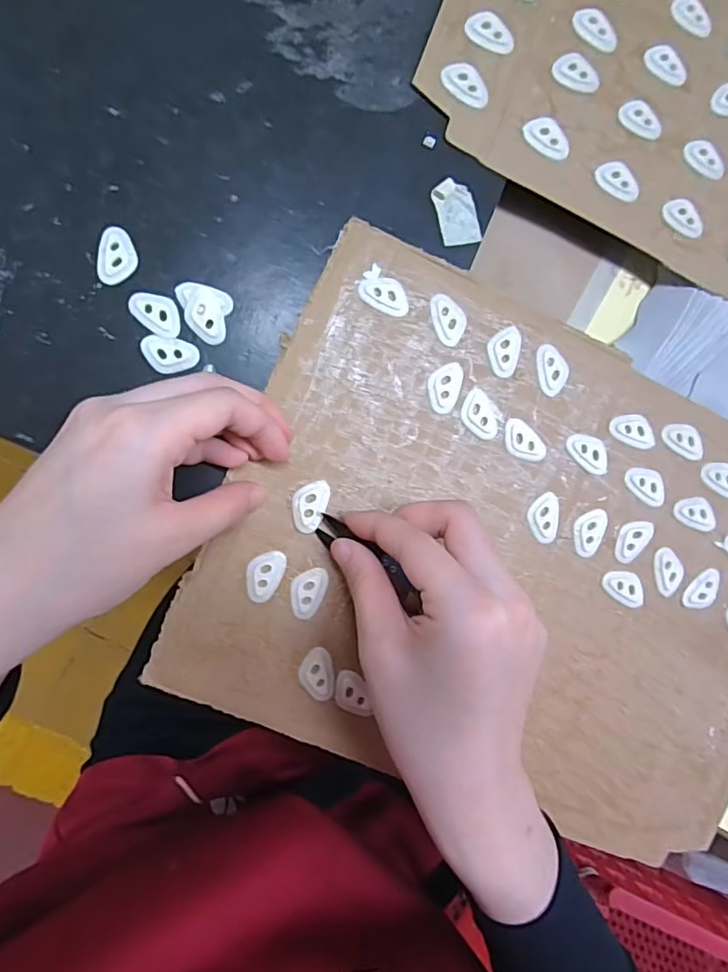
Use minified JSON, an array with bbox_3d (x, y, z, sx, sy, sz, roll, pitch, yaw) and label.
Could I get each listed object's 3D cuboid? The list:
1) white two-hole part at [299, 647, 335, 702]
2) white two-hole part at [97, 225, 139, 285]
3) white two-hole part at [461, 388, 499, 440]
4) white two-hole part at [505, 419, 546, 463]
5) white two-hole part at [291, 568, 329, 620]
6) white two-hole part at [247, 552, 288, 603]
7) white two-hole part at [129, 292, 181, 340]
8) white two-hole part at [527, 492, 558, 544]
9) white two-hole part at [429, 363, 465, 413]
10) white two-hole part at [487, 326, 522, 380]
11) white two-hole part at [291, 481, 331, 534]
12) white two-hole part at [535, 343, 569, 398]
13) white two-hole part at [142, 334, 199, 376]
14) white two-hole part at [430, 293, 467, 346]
[{"bbox_3d":[-0.023,0.093,0.266,0.016,0.004,0.026,-12,92,-9],"label":"white two-hole part"},{"bbox_3d":[-0.115,-0.108,0.251,0.017,0.004,0.025,1,90,-10],"label":"white two-hole part"},{"bbox_3d":[0.059,-0.036,0.272,0.016,0.004,0.026,-29,94,-9],"label":"white two-hole part"},{"bbox_3d":[0.082,-0.022,0.275,0.026,0.004,0.016,36,84,-8],"label":"white two-hole part"},{"bbox_3d":[-0.028,0.052,0.264,0.016,0.004,0.025,24,86,-9],"label":"white two-hole part"},{"bbox_3d":[-0.048,0.044,0.261,0.017,0.004,0.025,9,88,-9],"label":"white two-hole part"},{"bbox_3d":[-0.097,-0.082,0.254,0.016,0.004,0.026,-44,97,-7],"label":"white two-hole part"},{"bbox_3d":[0.092,0.016,0.278,0.015,0.004,0.025,4,89,-10],"label":"white two-hole part"},{"bbox_3d":[0.041,-0.050,0.270,0.016,0.004,0.026,18,87,-9],"label":"white two-hole part"},{"bbox_3d":[0.071,-0.068,0.273,0.016,0.004,0.025,11,88,-9],"label":"white two-hole part"},{"bbox_3d":[-0.026,0.010,0.263,0.016,0.004,0.026,20,87,-9],"label":"white two-hole part"},{"bbox_3d":[0.097,-0.060,0.276,0.015,0.004,0.025,-14,92,-9],"label":"white two-hole part"},{"bbox_3d":[-0.092,-0.062,0.255,0.026,0.004,0.017,12,88,-9],"label":"white two-hole part"},{"bbox_3d":[0.043,-0.084,0.269,0.017,0.004,0.026,-19,93,-9],"label":"white two-hole part"}]

